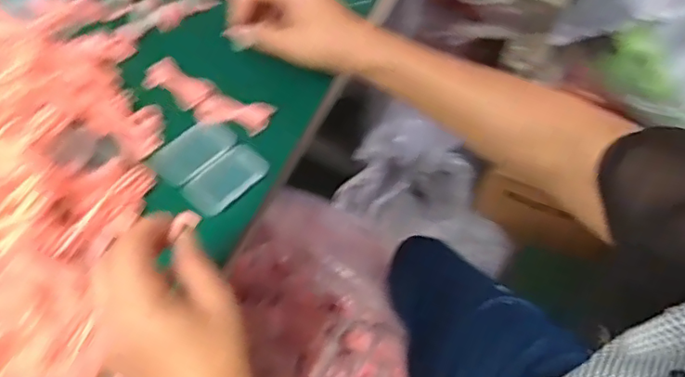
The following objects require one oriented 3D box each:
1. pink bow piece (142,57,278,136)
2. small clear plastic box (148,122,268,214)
[{"bbox_3d":[-0.119,-0.080,0.476,0.114,0.019,0.039,27,61,11],"label":"pink bow piece"},{"bbox_3d":[-0.109,-0.021,0.445,0.075,0.013,0.068,39,64,18],"label":"small clear plastic box"}]

